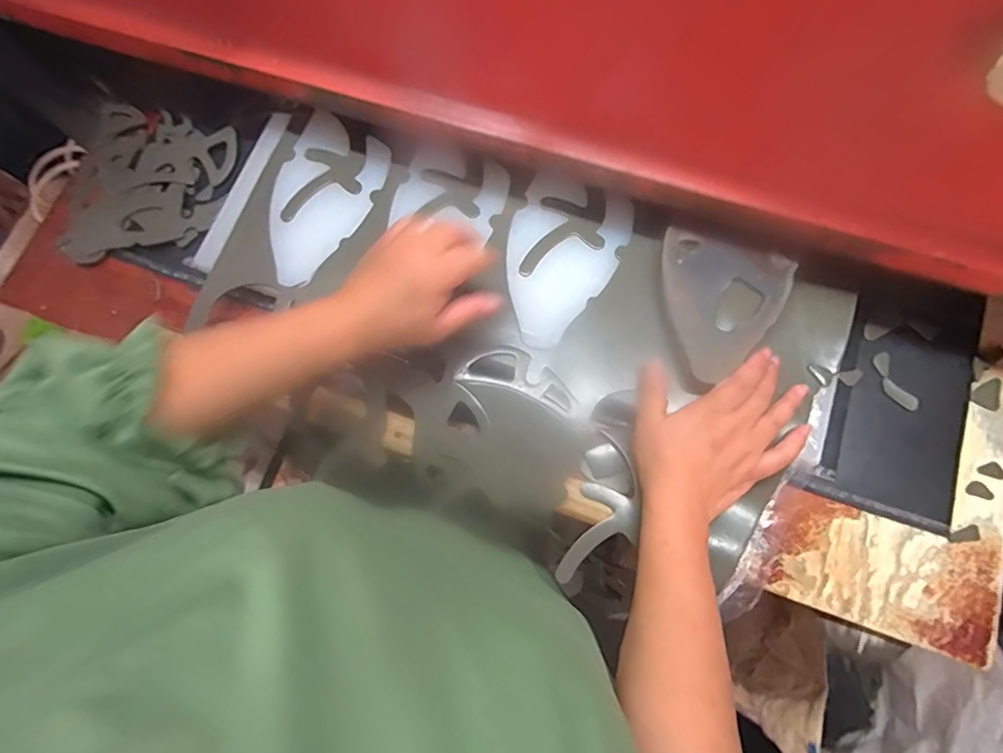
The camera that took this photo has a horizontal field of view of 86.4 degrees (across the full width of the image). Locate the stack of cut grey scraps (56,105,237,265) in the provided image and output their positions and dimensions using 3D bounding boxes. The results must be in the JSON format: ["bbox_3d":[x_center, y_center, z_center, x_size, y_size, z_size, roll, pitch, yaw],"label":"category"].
[{"bbox_3d":[-0.386,-0.212,0.585,0.185,0.040,0.179,2,70,0],"label":"stack of cut grey scraps"}]

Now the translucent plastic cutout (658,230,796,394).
[{"bbox_3d":[0.176,-0.054,0.453,0.104,0.010,0.132,18,80,21],"label":"translucent plastic cutout"}]

